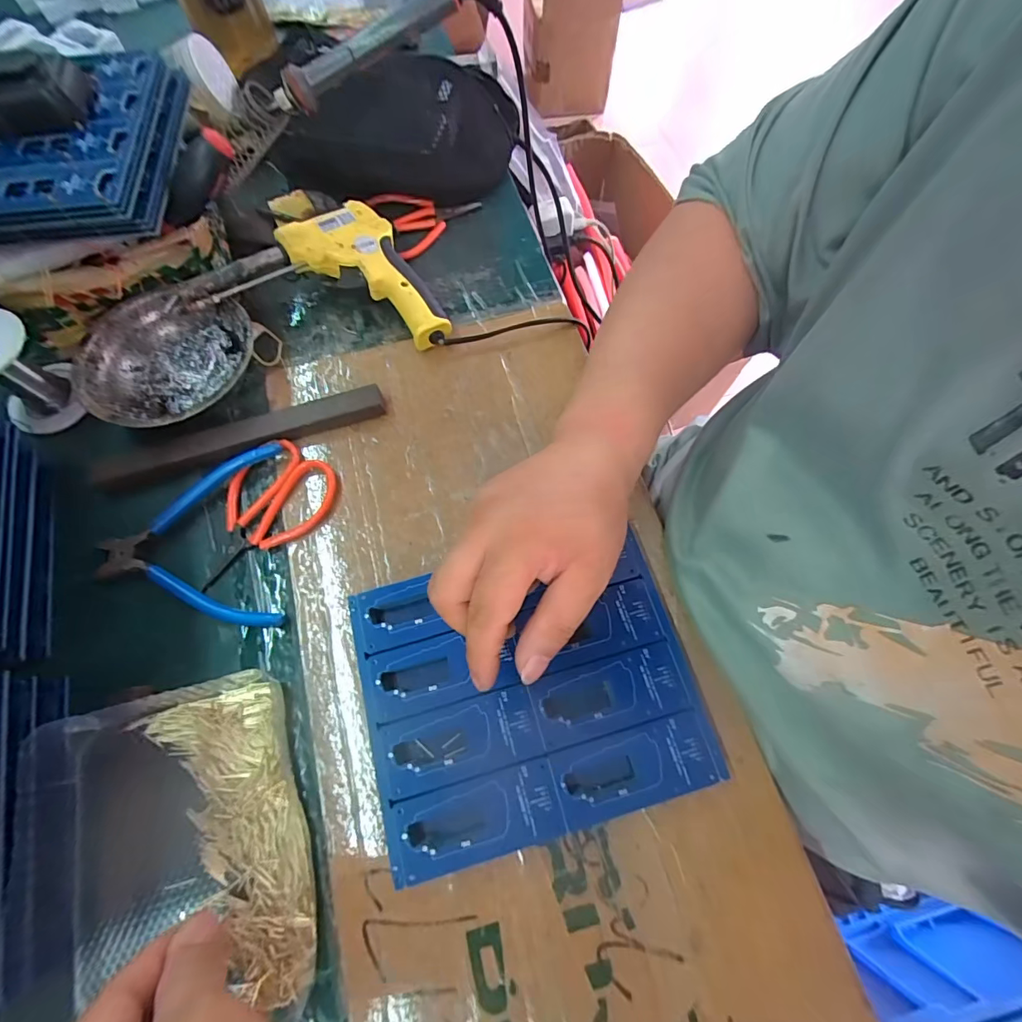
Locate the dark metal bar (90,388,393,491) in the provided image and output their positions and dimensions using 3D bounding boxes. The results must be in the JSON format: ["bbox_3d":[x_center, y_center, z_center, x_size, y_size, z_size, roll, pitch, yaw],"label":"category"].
[{"bbox_3d":[-0.202,-0.055,0.363,0.213,0.017,0.023,-18,70,-7],"label":"dark metal bar"}]

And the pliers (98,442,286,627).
[{"bbox_3d":[-0.224,0.022,0.335,0.123,0.016,0.129,-8,69,-4],"label":"pliers"}]

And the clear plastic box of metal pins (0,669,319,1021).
[{"bbox_3d":[-0.182,0.185,0.264,0.127,0.030,0.167,-15,70,-6],"label":"clear plastic box of metal pins"}]

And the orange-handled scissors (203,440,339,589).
[{"bbox_3d":[-0.181,-0.003,0.344,0.110,0.011,0.070,-37,74,-13],"label":"orange-handled scissors"}]

